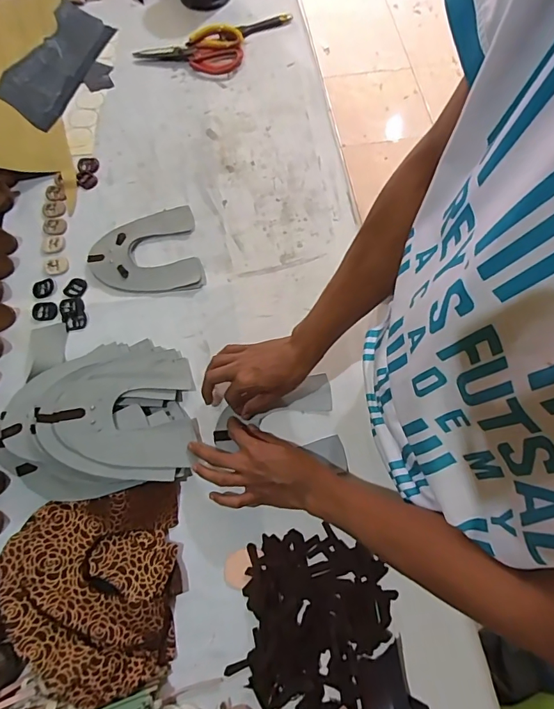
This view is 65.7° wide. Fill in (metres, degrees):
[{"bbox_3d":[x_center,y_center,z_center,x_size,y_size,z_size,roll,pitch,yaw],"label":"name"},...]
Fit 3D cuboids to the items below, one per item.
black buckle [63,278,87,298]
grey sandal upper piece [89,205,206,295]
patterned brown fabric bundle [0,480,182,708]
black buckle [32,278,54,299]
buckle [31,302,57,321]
[{"bbox_3d":[-0.311,-0.103,0.661,0.028,0.004,0.034,22,71,9],"label":"black buckle"},{"bbox_3d":[-0.208,-0.161,0.677,0.165,0.012,0.153,-13,70,-4],"label":"grey sandal upper piece"},{"bbox_3d":[-0.213,0.269,0.496,0.193,0.039,0.203,-8,69,-2],"label":"patterned brown fabric bundle"},{"bbox_3d":[-0.361,-0.102,0.662,0.032,0.004,0.031,-9,70,-4],"label":"black buckle"},{"bbox_3d":[-0.350,-0.065,0.648,0.036,0.004,0.031,-9,69,-2],"label":"buckle"}]

